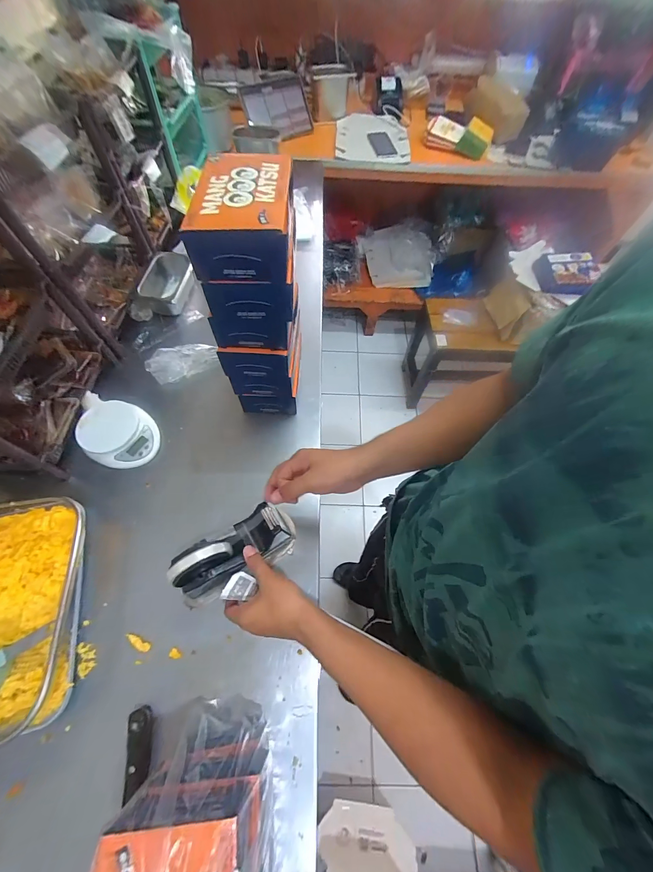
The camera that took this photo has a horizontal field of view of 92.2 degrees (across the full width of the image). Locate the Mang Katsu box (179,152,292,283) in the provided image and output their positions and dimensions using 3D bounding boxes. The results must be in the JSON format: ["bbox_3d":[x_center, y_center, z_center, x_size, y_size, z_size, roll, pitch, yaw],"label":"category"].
[{"bbox_3d":[-0.097,-0.270,0.385,0.110,0.065,0.160,1,62,-2],"label":"Mang Katsu box"}]

